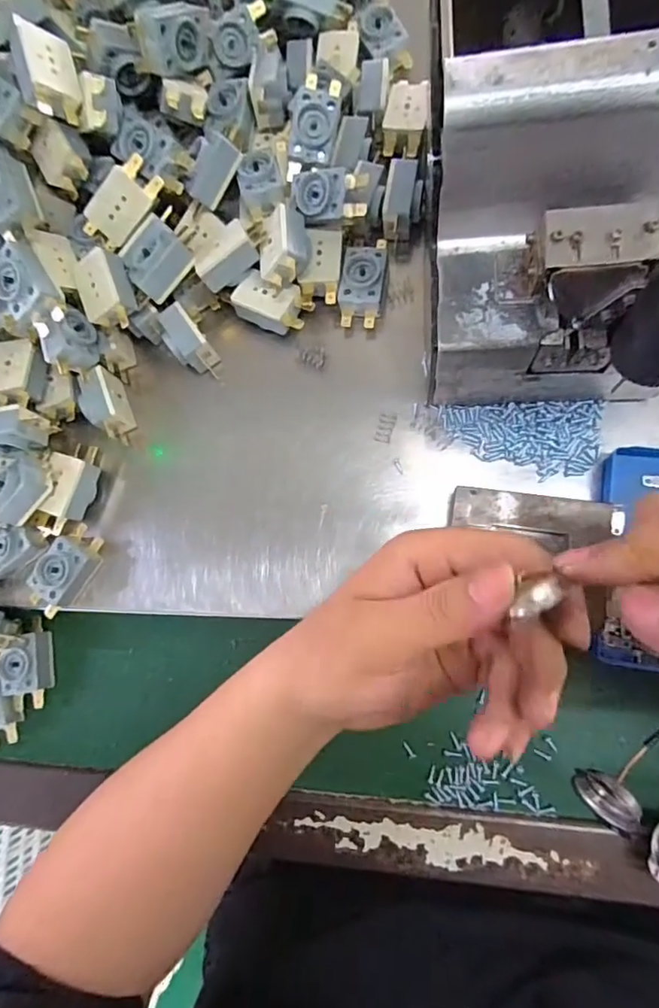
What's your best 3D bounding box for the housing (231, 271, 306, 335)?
[{"bbox_3d":[-0.037,-0.126,0.321,0.044,0.019,0.028,18,85,12],"label":"housing"}]

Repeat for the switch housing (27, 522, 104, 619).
[{"bbox_3d":[-0.166,0.042,0.320,0.027,0.022,0.056,34,89,13],"label":"switch housing"}]

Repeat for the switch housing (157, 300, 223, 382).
[{"bbox_3d":[-0.090,-0.104,0.329,0.022,0.025,0.044,-36,78,3],"label":"switch housing"}]

